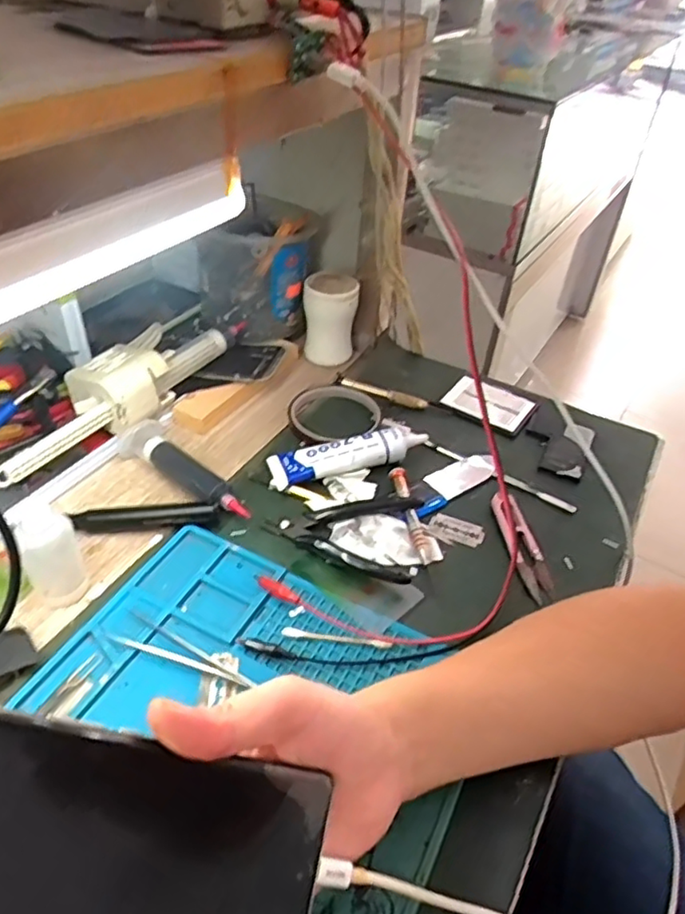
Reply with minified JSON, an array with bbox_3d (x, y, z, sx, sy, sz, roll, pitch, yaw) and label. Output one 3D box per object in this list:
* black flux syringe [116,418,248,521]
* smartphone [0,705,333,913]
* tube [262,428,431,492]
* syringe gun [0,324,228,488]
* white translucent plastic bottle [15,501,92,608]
[{"bbox_3d":[-0.125,0.010,0.518,0.140,0.023,0.033,27,45,24],"label":"black flux syringe"},{"bbox_3d":[-0.081,0.141,0.231,0.159,0.007,0.072,24,63,-24],"label":"smartphone"},{"bbox_3d":[0.007,-0.002,0.534,0.135,0.025,0.038,-8,42,-13],"label":"tube"},{"bbox_3d":[-0.199,-0.055,0.536,0.075,0.052,0.228,23,44,21],"label":"syringe gun"},{"bbox_3d":[-0.188,0.064,0.411,0.031,0.069,0.025,-13,43,-19],"label":"white translucent plastic bottle"}]

